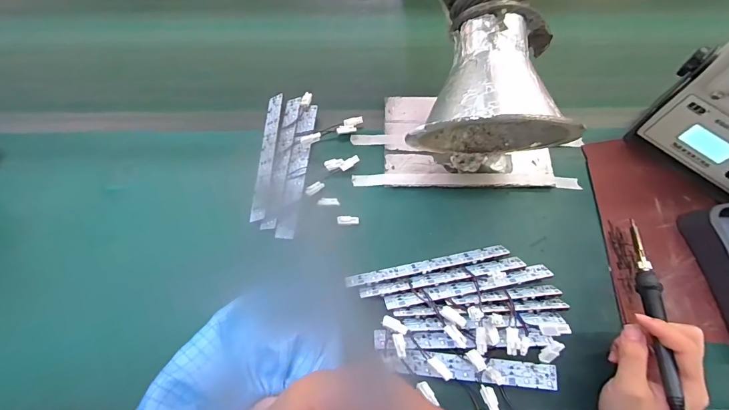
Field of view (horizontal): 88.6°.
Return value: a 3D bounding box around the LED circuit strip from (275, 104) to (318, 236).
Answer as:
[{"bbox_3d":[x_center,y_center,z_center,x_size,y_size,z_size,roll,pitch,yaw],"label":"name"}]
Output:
[{"bbox_3d":[-0.087,-0.050,0.487,0.023,0.006,0.187,6,66,3],"label":"LED circuit strip"}]

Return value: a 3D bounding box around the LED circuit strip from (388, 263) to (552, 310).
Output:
[{"bbox_3d":[0.122,0.093,0.427,0.196,0.005,0.018,-11,66,-5],"label":"LED circuit strip"}]

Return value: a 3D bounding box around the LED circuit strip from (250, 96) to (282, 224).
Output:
[{"bbox_3d":[-0.128,-0.068,0.498,0.024,0.004,0.188,-5,65,13],"label":"LED circuit strip"}]

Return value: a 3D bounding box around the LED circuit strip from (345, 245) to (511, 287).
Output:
[{"bbox_3d":[0.074,0.070,0.435,0.189,0.008,0.016,-11,66,-5],"label":"LED circuit strip"}]

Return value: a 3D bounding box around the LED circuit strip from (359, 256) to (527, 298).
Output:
[{"bbox_3d":[0.090,0.083,0.431,0.190,0.006,0.014,-10,66,-4],"label":"LED circuit strip"}]

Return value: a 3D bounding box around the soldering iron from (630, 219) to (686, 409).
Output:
[{"bbox_3d":[0.280,0.106,0.358,0.016,0.015,0.208,8,59,4],"label":"soldering iron"}]

